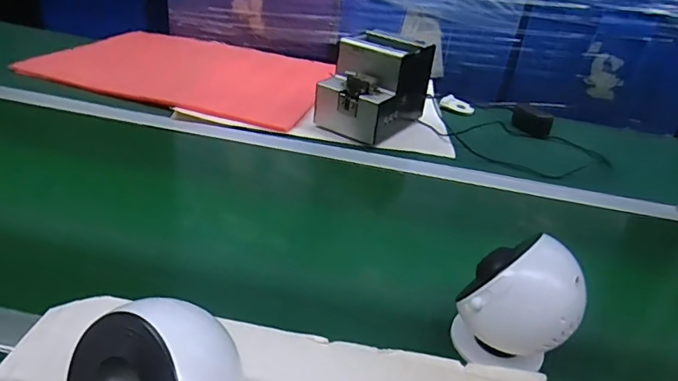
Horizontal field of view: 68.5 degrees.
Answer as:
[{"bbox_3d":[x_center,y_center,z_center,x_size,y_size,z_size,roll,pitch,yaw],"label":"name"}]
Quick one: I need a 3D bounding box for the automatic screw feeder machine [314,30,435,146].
[{"bbox_3d":[0.062,-0.184,0.877,0.137,0.147,0.184,22,33,22],"label":"automatic screw feeder machine"}]

